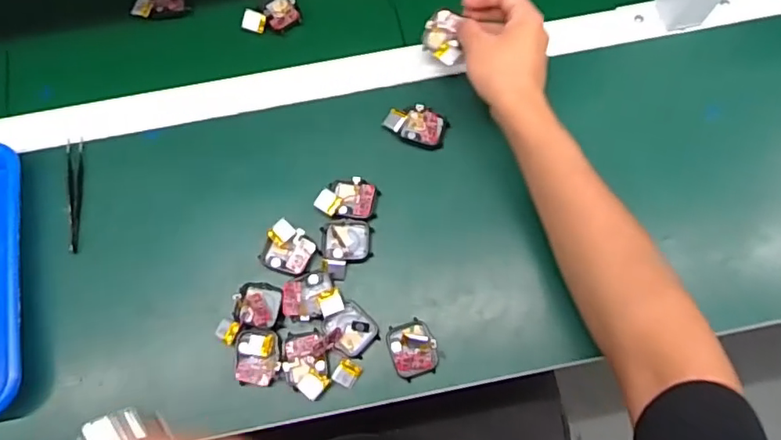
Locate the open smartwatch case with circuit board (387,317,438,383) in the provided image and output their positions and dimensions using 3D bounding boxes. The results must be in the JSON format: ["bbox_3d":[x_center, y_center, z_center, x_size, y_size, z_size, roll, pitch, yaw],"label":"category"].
[{"bbox_3d":[0.019,0.111,0.487,0.039,0.016,0.048,-16,73,-4],"label":"open smartwatch case with circuit board"}]

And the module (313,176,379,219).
[{"bbox_3d":[-0.040,-0.020,0.527,0.055,0.012,0.037,2,73,2],"label":"module"}]

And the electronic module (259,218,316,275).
[{"bbox_3d":[-0.093,0.026,0.511,0.045,0.012,0.042,23,75,8],"label":"electronic module"}]

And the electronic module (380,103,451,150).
[{"bbox_3d":[0.026,-0.092,0.547,0.060,0.010,0.039,22,75,8],"label":"electronic module"}]

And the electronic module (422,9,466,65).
[{"bbox_3d":[0.048,-0.172,0.534,0.033,0.012,0.055,-4,73,0],"label":"electronic module"}]

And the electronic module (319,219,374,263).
[{"bbox_3d":[-0.041,0.019,0.518,0.046,0.013,0.039,0,73,1],"label":"electronic module"}]

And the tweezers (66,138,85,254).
[{"bbox_3d":[-0.300,-0.025,0.537,0.015,0.007,0.113,-9,73,-2],"label":"tweezers"}]

